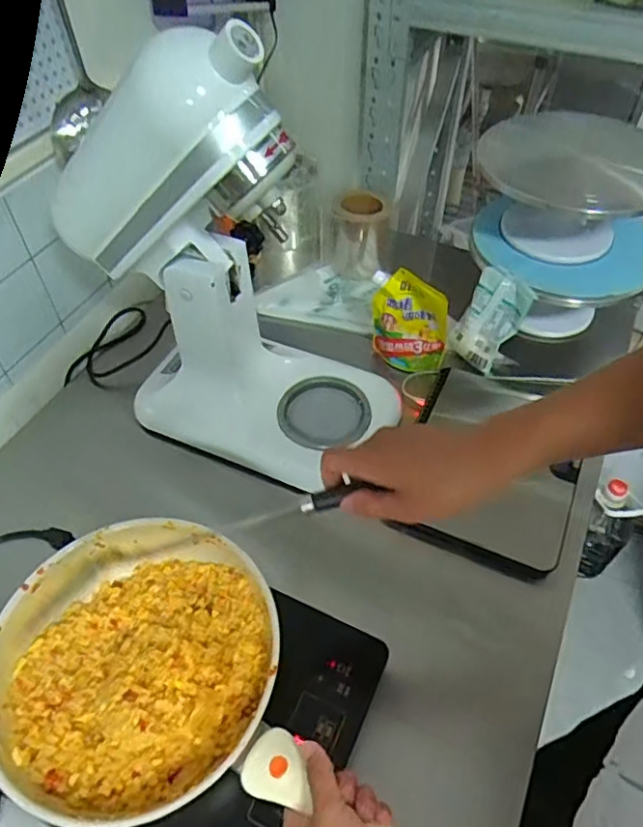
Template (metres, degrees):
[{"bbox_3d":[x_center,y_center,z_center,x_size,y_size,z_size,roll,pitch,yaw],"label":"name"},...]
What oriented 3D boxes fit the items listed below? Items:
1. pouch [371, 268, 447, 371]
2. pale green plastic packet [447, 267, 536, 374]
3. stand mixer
[{"bbox_3d":[0.131,-0.140,0.885,0.121,0.153,0.032,21,53,16],"label":"pouch"},{"bbox_3d":[0.266,-0.144,0.901,0.094,0.144,0.031,38,33,27],"label":"pale green plastic packet"},{"bbox_3d":[-0.117,-0.169,0.705,0.391,0.475,0.205,18,53,14],"label":"stand mixer"}]

